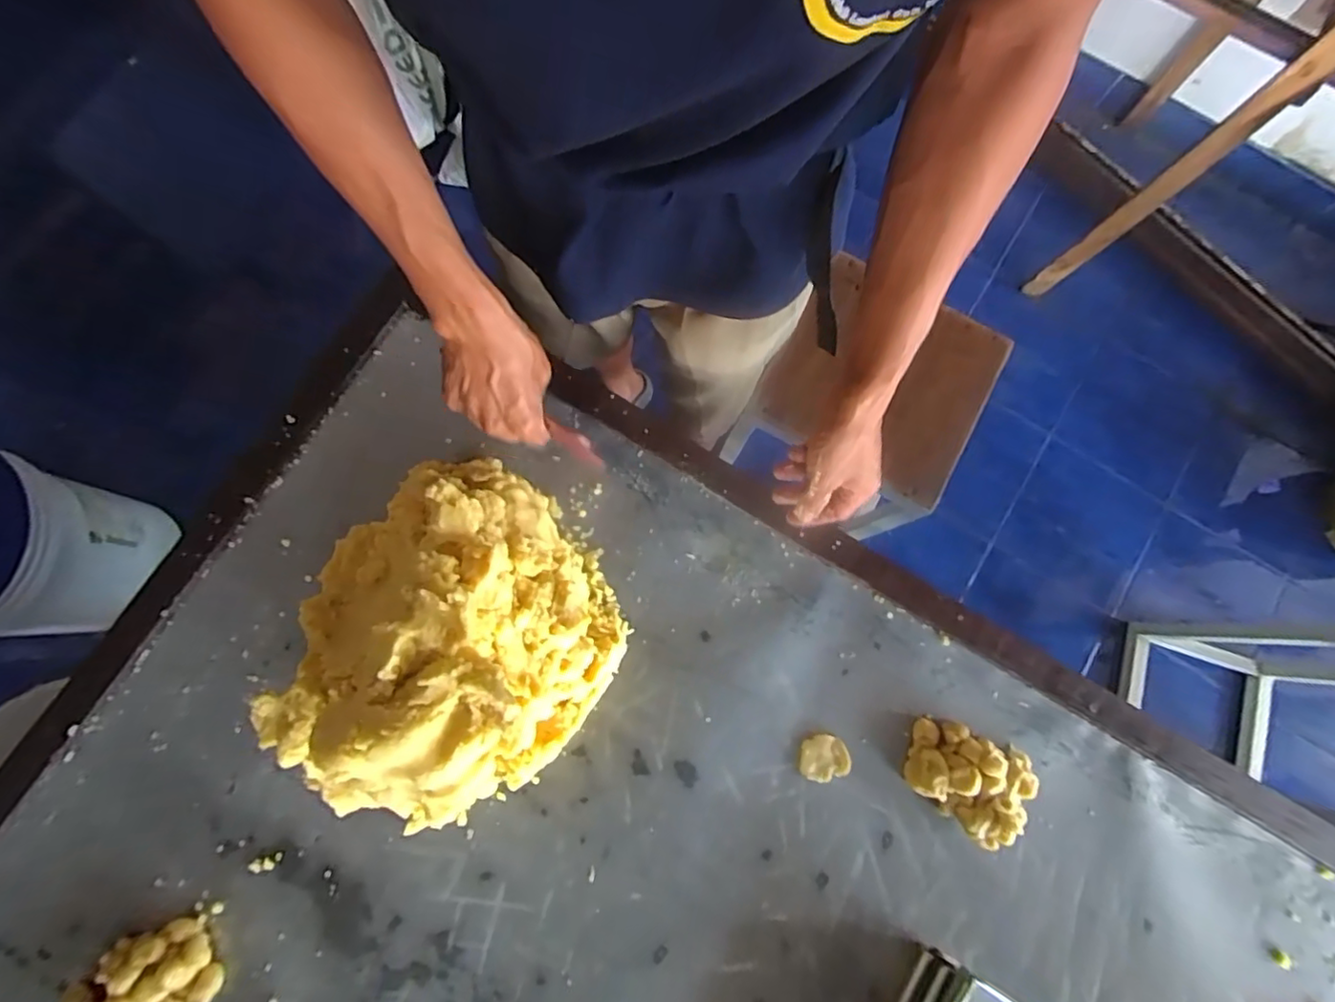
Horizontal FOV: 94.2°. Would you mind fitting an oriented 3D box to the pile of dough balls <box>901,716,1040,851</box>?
[{"bbox_3d":[0.283,0.264,0.583,0.111,0.035,0.089,23,78,4],"label":"pile of dough balls"}]

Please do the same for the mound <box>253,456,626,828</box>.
[{"bbox_3d":[-0.190,0.111,0.518,0.259,0.201,0.263,0,78,-1],"label":"mound"}]

